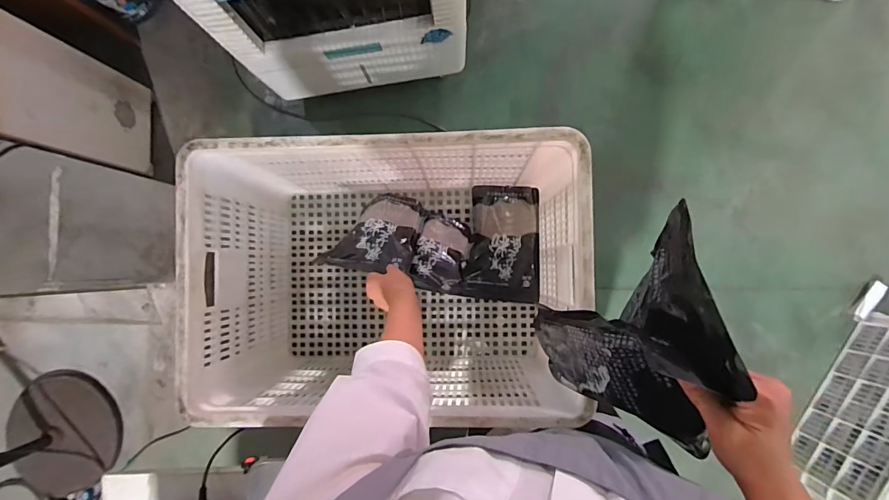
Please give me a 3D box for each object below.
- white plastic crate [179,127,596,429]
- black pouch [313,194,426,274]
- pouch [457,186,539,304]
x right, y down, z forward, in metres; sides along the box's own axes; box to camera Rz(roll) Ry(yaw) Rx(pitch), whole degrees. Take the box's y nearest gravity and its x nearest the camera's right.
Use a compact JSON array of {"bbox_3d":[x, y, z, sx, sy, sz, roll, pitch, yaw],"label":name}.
[{"bbox_3d":[-0.083,0.047,0.787,0.589,0.359,0.416,-3,88,2],"label":"white plastic crate"},{"bbox_3d":[-0.126,-0.040,0.859,0.157,0.242,0.031,8,128,9],"label":"black pouch"},{"bbox_3d":[0.129,-0.012,0.927,0.165,0.052,0.246,5,88,3],"label":"pouch"}]

